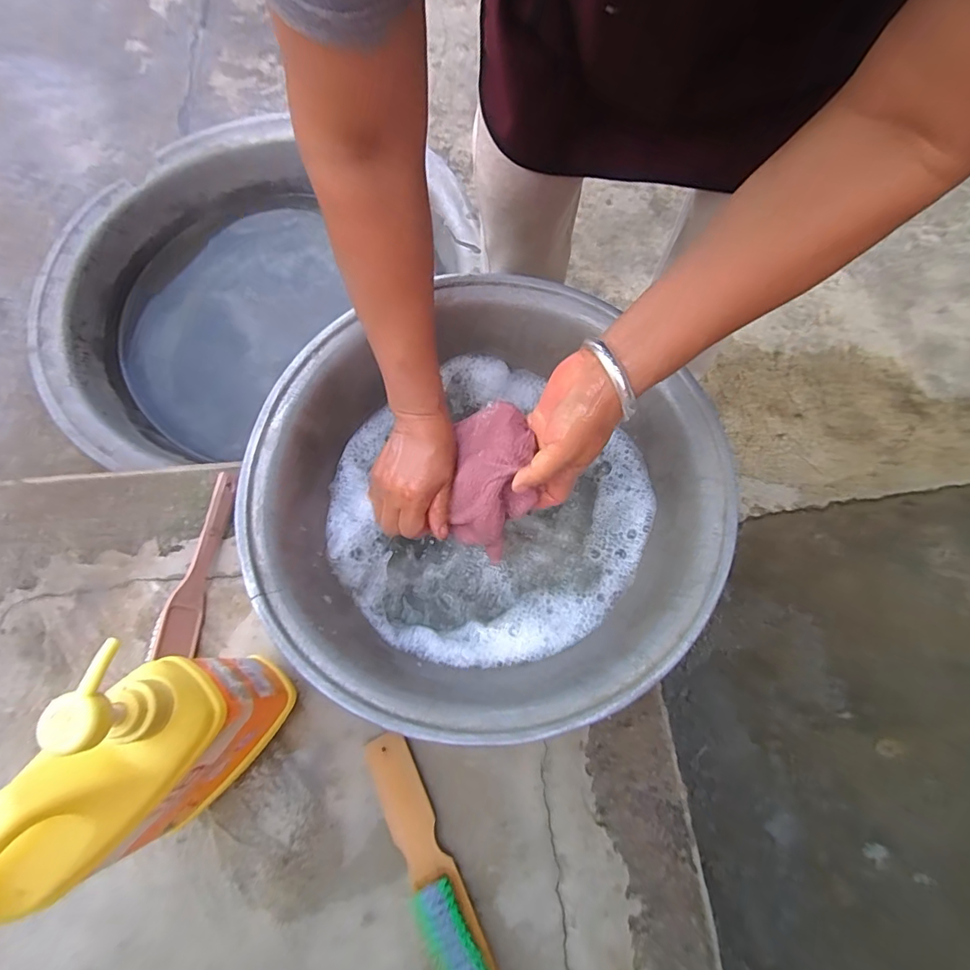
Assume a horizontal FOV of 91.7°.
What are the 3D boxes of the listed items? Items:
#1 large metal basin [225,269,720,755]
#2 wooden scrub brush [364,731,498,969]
[{"bbox_3d":[0.000,0.015,0.453,0.384,0.138,0.385,0,71,-1],"label":"large metal basin"},{"bbox_3d":[-0.052,0.325,0.409,0.042,0.023,0.207,-25,74,-9],"label":"wooden scrub brush"}]

